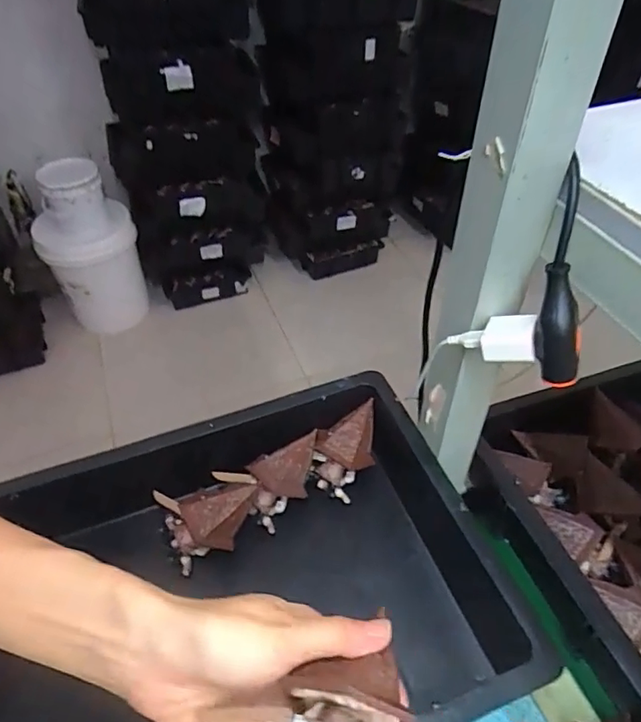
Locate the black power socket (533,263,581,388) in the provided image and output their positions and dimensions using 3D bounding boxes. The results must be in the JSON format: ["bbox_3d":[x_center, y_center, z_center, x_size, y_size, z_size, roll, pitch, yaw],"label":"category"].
[{"bbox_3d":[0.151,-0.023,0.334,0.024,0.079,0.020,-17,24,-15],"label":"black power socket"}]

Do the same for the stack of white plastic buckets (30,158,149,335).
[{"bbox_3d":[-0.714,-0.329,1.661,0.288,0.498,0.233,-18,49,-16],"label":"stack of white plastic buckets"}]

